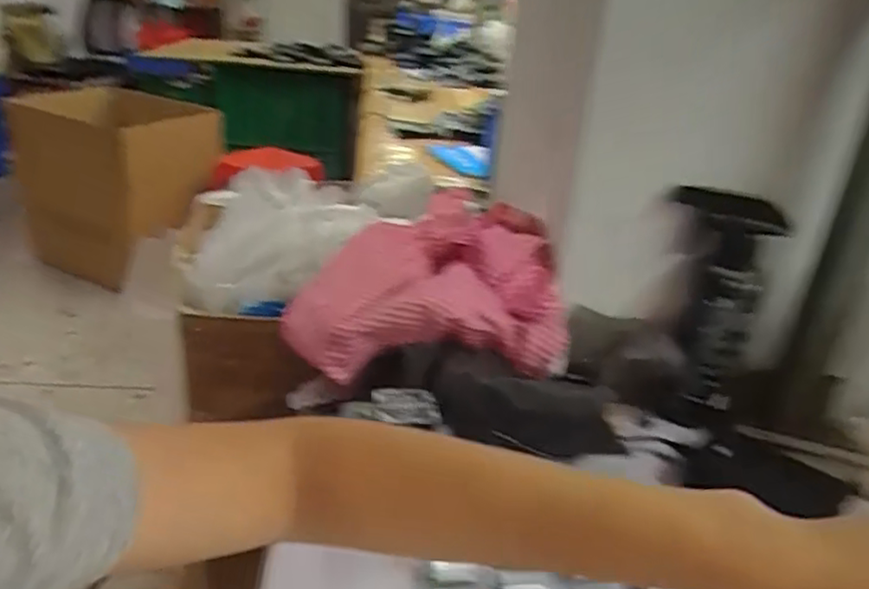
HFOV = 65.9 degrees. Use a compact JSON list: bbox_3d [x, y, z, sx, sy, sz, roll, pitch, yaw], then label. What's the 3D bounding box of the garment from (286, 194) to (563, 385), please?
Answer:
[{"bbox_3d":[-0.004,-0.014,0.631,0.242,0.100,0.182,5,26,-2],"label":"garment"}]

